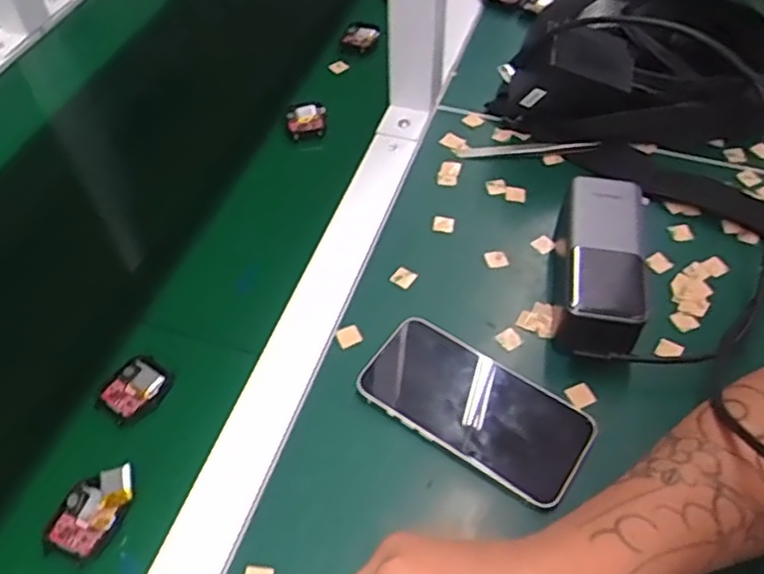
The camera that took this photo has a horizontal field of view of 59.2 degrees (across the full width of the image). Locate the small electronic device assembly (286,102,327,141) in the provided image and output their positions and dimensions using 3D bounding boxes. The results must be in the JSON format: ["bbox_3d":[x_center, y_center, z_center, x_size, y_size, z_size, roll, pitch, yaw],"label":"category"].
[{"bbox_3d":[-0.069,-0.154,0.619,0.036,0.013,0.044,-6,53,-4],"label":"small electronic device assembly"}]

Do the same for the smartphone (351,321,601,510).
[{"bbox_3d":[0.060,0.075,0.434,0.142,0.014,0.073,30,58,21],"label":"smartphone"}]

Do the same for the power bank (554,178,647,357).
[{"bbox_3d":[0.156,-0.016,0.477,0.059,0.053,0.137,8,53,7],"label":"power bank"}]

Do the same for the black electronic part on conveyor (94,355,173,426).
[{"bbox_3d":[-0.165,0.068,0.449,0.038,0.006,0.045,30,59,21],"label":"black electronic part on conveyor"}]

